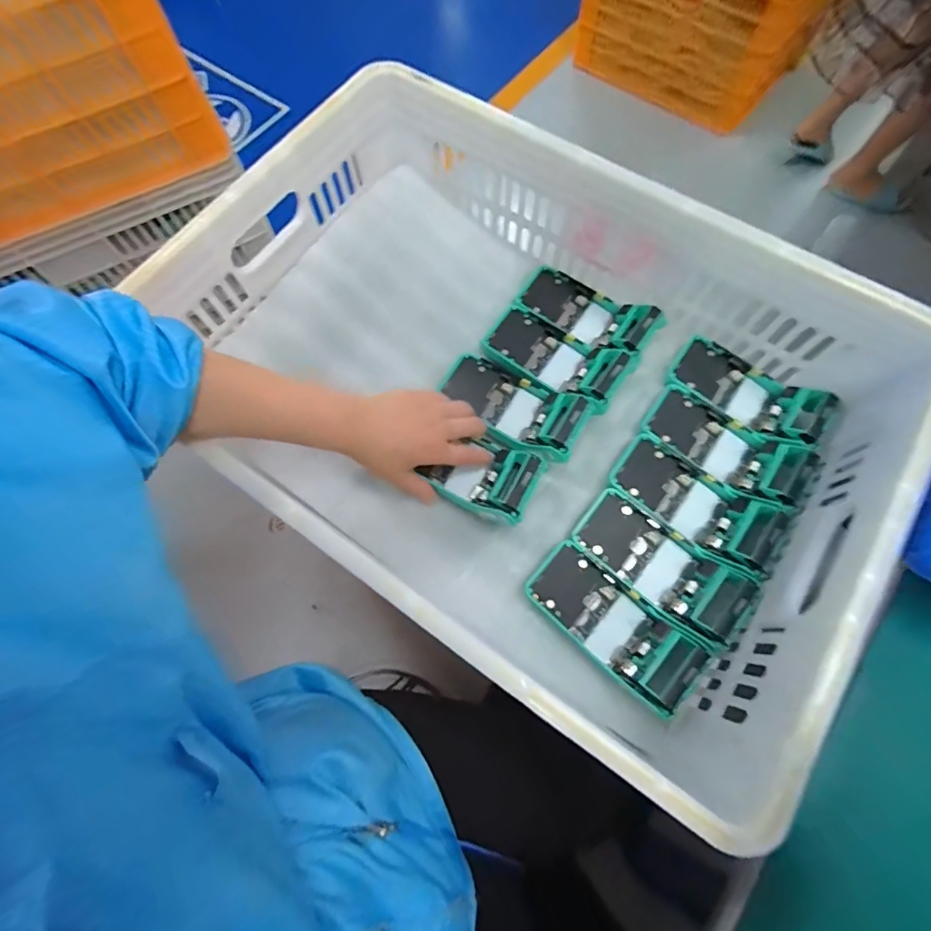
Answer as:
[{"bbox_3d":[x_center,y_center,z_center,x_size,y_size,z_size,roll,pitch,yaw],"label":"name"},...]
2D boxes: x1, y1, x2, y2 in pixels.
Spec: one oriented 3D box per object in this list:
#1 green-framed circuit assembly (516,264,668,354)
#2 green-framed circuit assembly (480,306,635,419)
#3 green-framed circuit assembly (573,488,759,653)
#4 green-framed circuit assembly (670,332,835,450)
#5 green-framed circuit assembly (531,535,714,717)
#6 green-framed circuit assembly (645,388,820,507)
[{"bbox_3d":[0.150,-0.190,0.571,0.166,0.042,0.072,34,74,12],"label":"green-framed circuit assembly"},{"bbox_3d":[0.108,-0.133,0.555,0.169,0.050,0.090,37,75,13],"label":"green-framed circuit assembly"},{"bbox_3d":[0.194,0.098,0.465,0.168,0.048,0.075,39,75,13],"label":"green-framed circuit assembly"},{"bbox_3d":[0.317,-0.086,0.520,0.161,0.033,0.076,36,75,13],"label":"green-framed circuit assembly"},{"bbox_3d":[0.144,0.153,0.452,0.171,0.049,0.076,41,76,14],"label":"green-framed circuit assembly"},{"bbox_3d":[0.280,-0.022,0.507,0.166,0.048,0.079,37,75,13],"label":"green-framed circuit assembly"}]

